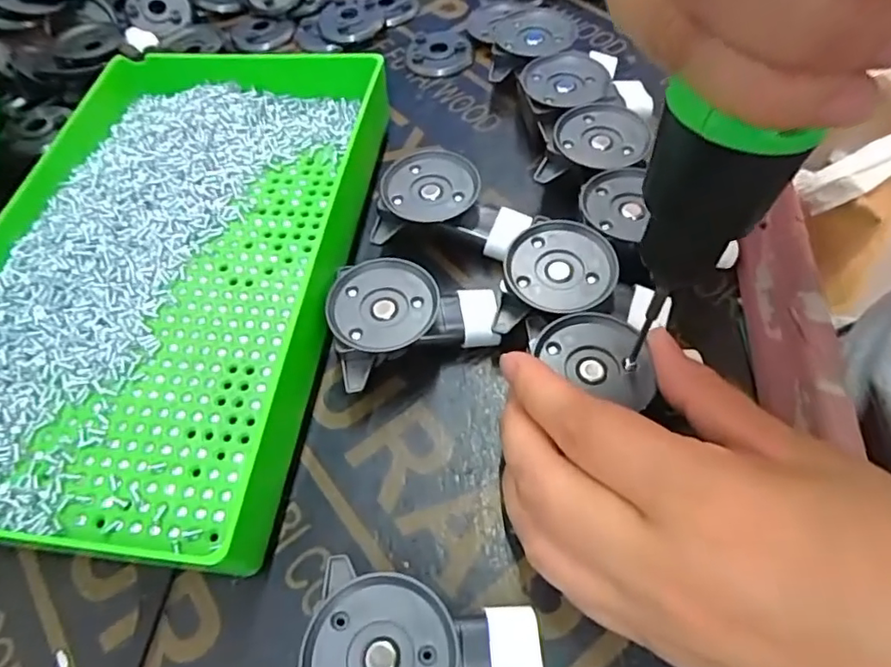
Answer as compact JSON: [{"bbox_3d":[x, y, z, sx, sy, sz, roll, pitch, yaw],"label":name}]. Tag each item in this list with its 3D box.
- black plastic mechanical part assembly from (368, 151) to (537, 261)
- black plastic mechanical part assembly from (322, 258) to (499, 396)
[{"bbox_3d":[0.004,-0.057,0.266,0.065,0.027,0.044,2,58,7],"label":"black plastic mechanical part assembly"},{"bbox_3d":[-0.013,-0.007,0.235,0.064,0.027,0.044,-18,58,-6],"label":"black plastic mechanical part assembly"}]

